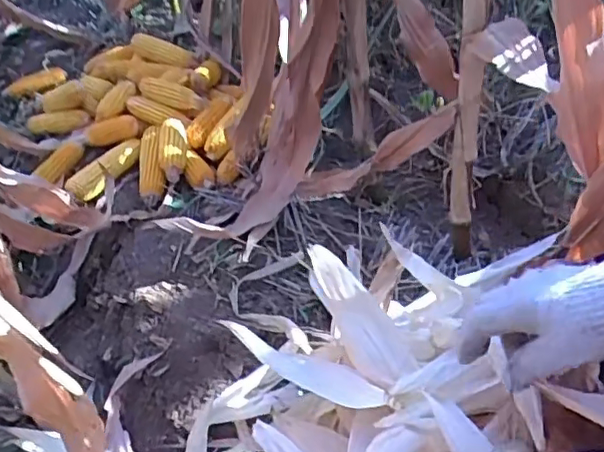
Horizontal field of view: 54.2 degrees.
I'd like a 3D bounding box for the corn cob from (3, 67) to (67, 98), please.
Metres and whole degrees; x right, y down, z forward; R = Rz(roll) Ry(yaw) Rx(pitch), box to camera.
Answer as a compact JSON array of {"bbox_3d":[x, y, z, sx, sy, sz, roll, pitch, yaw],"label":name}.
[{"bbox_3d":[-0.790,-0.413,1.729,0.185,0.053,0.045,-16,42,10],"label":"corn cob"}]

